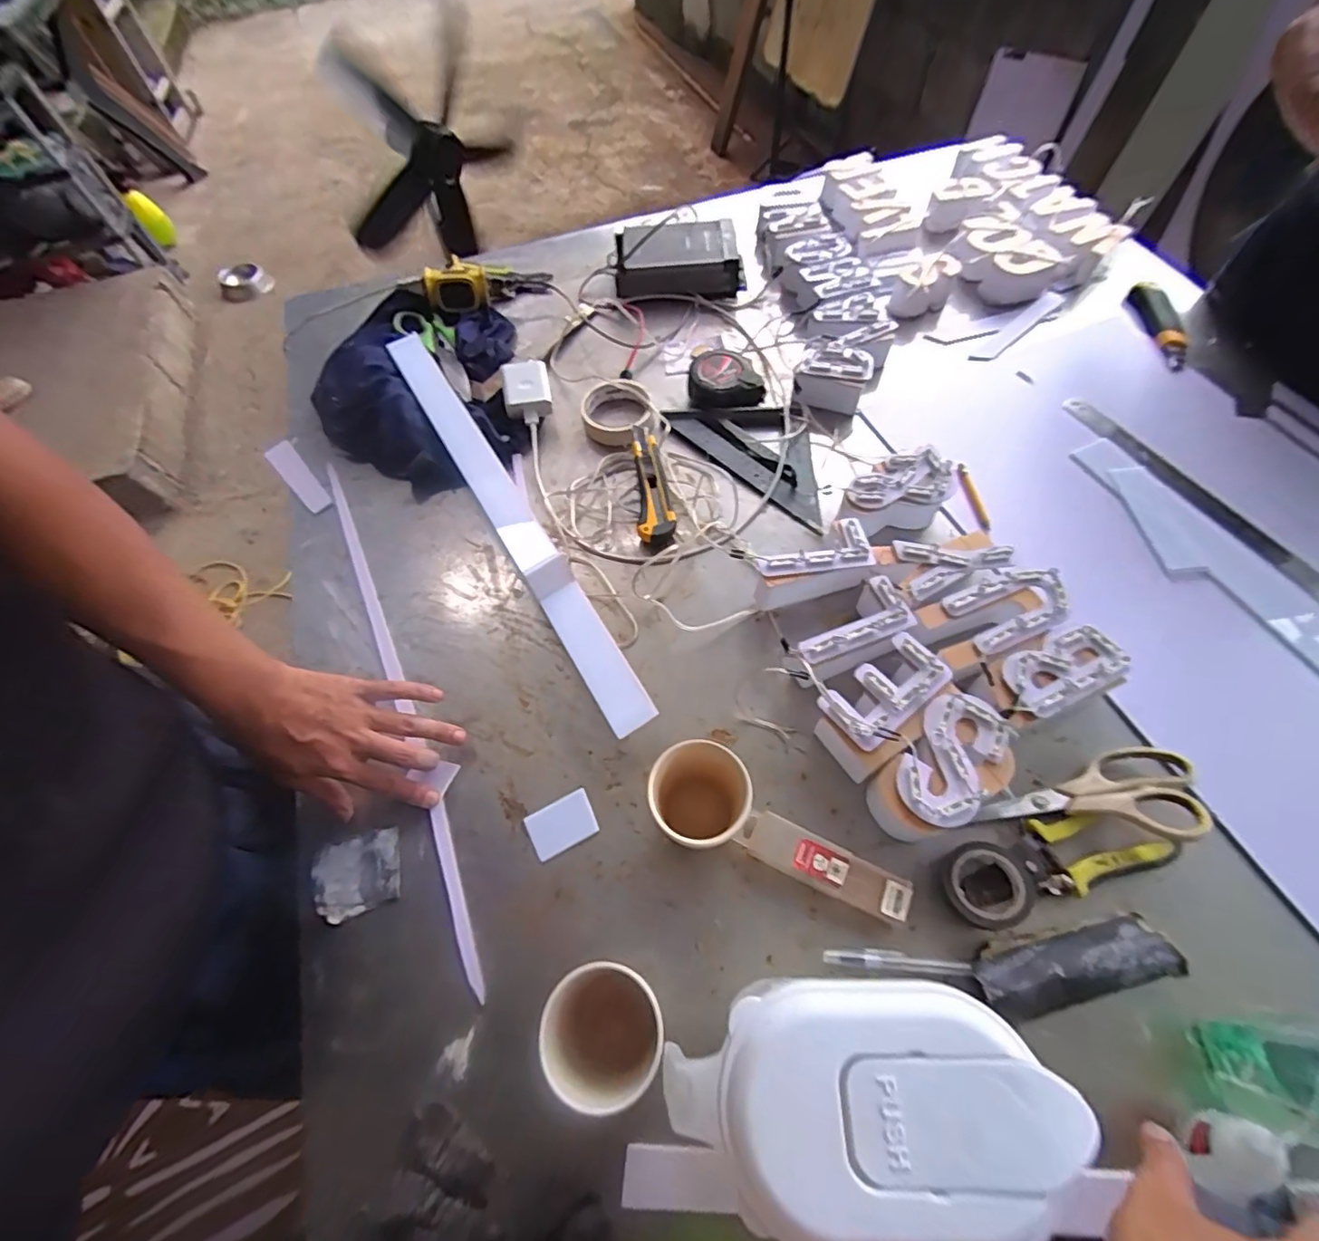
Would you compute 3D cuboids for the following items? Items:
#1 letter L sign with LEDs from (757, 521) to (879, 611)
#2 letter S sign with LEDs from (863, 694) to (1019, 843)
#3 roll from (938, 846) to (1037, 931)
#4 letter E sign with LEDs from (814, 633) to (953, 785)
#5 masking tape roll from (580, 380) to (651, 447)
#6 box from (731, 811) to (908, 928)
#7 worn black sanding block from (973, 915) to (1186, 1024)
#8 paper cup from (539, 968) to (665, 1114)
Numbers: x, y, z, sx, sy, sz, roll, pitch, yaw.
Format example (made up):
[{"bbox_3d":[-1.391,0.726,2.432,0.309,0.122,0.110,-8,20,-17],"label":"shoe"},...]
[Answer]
[{"bbox_3d":[0.147,-0.057,0.565,0.112,0.054,0.061,-16,61,-5],"label":"letter L sign with LEDs"},{"bbox_3d":[0.229,0.122,0.462,0.076,0.046,0.125,38,70,22],"label":"letter S sign with LEDs"},{"bbox_3d":[0.251,0.203,0.432,0.063,0.022,0.057,20,64,14],"label":"roll"},{"bbox_3d":[0.192,0.073,0.489,0.111,0.050,0.068,-35,64,-15],"label":"letter E sign with LEDs"},{"bbox_3d":[-0.053,-0.254,0.710,0.084,0.037,0.090,-2,61,3],"label":"masking tape roll"},{"bbox_3d":[0.128,0.193,0.450,0.131,0.018,0.036,23,65,16],"label":"box"},{"bbox_3d":[0.295,0.245,0.406,0.134,0.022,0.045,-13,61,-3],"label":"worn black sanding block"},{"bbox_3d":[-0.031,0.265,0.373,0.070,0.093,0.068,-2,61,3],"label":"paper cup"}]

